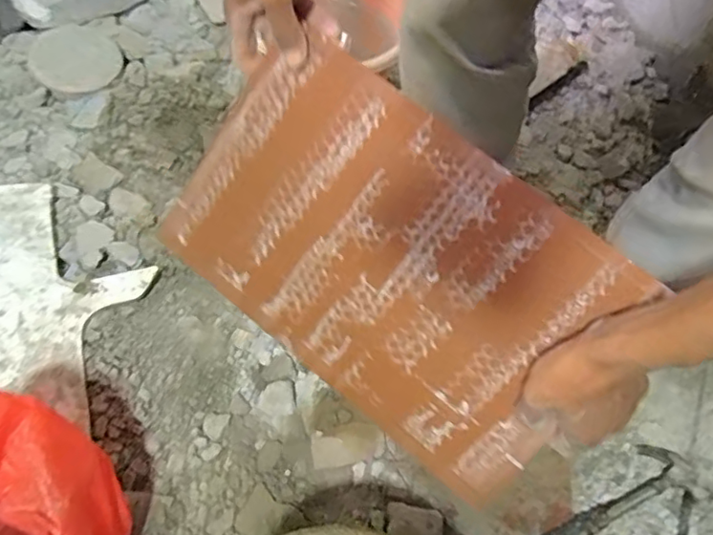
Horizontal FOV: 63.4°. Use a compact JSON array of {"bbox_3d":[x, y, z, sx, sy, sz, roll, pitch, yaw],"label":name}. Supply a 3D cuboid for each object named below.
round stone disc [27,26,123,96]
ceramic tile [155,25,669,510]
[{"bbox_3d":[-0.496,-0.370,1.025,0.146,0.016,0.152,-23,70,-28],"label":"round stone disc"},{"bbox_3d":[0.025,-0.006,0.510,0.383,0.009,0.244,39,106,9],"label":"ceramic tile"}]

